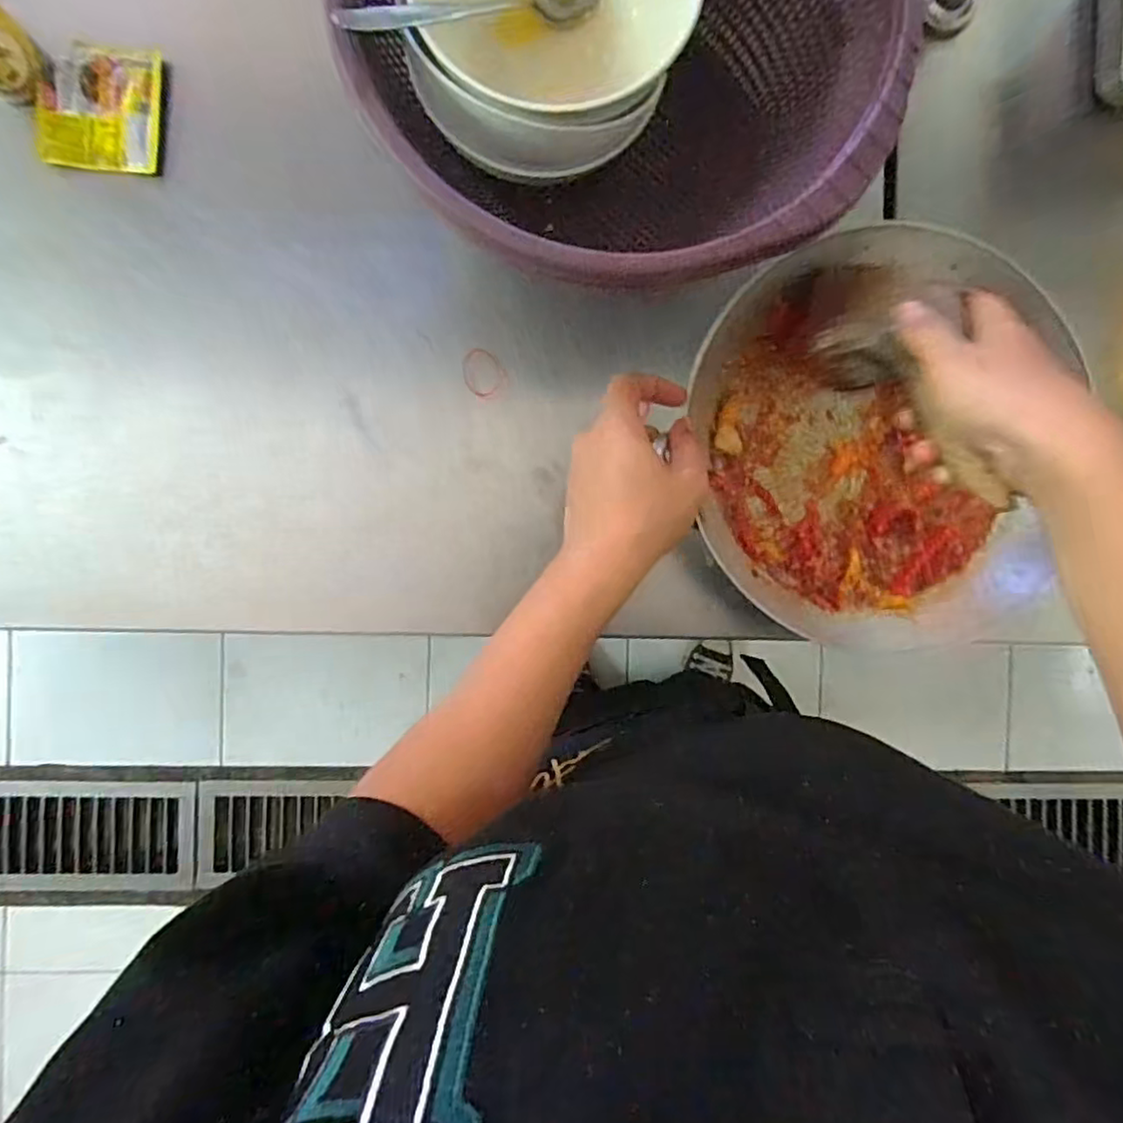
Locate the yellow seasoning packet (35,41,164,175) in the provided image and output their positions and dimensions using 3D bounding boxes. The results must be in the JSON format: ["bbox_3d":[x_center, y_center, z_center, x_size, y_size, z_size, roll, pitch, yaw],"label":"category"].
[{"bbox_3d":[-0.321,-0.315,0.462,0.080,0.011,0.081,5,89,-3],"label":"yellow seasoning packet"}]

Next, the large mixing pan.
[{"bbox_3d":[0.219,-0.082,0.452,0.241,0.090,0.279,1,93,-2],"label":"large mixing pan"}]

